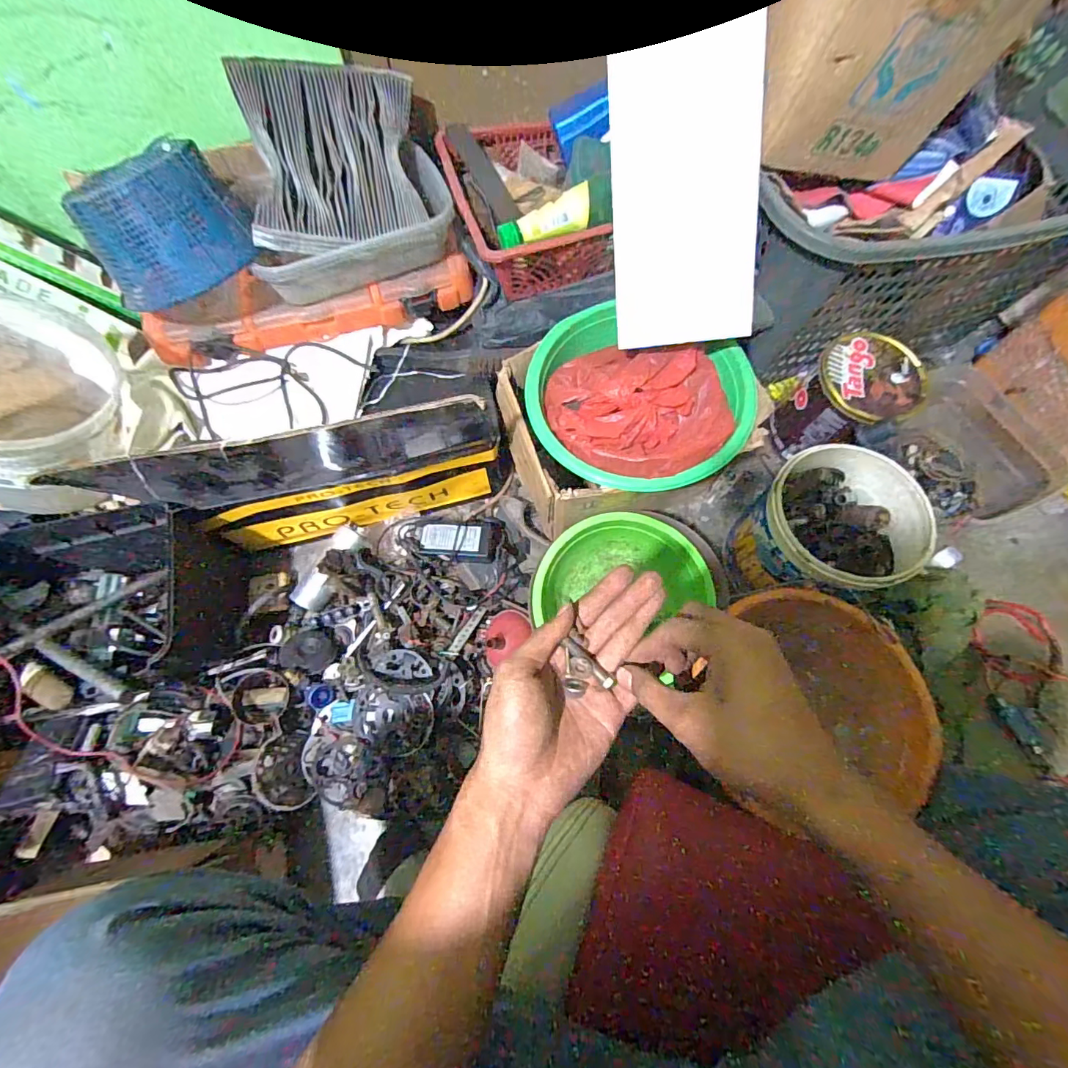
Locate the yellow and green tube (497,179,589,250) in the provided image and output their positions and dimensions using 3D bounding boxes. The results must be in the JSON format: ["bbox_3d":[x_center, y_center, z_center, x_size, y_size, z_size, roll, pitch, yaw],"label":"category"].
[{"bbox_3d":[0.011,-0.364,0.561,0.107,0.033,0.036,-13,70,-4],"label":"yellow and green tube"}]

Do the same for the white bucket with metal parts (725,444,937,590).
[{"bbox_3d":[0.378,-0.003,0.645,0.178,0.159,0.178,0,69,1],"label":"white bucket with metal parts"}]

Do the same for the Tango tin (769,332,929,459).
[{"bbox_3d":[0.467,-0.194,0.739,0.153,0.139,0.139,-33,72,-11],"label":"Tango tin"}]

